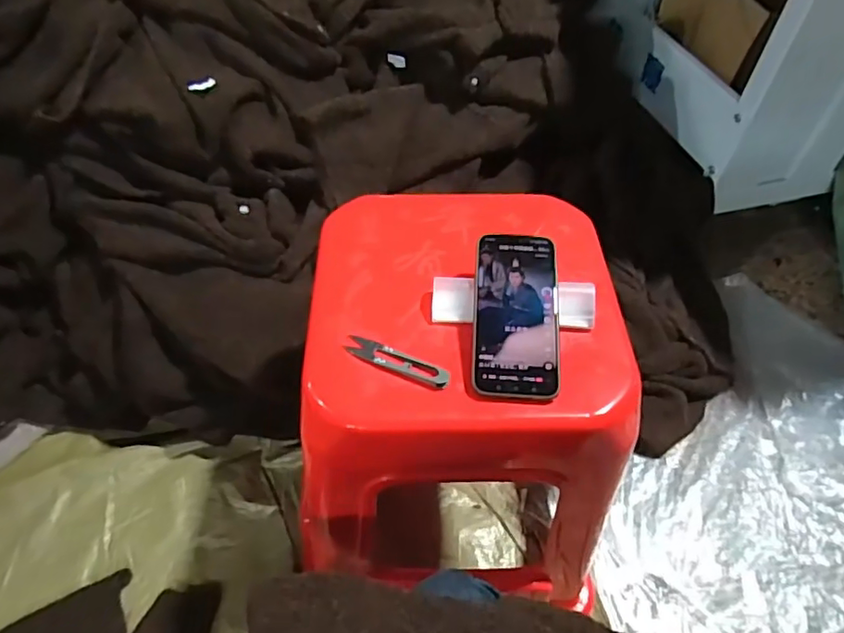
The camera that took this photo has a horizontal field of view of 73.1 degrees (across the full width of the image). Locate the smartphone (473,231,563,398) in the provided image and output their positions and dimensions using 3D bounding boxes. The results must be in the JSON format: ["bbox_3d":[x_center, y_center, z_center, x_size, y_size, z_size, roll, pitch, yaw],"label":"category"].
[{"bbox_3d":[0.086,-0.004,0.514,0.075,0.008,0.155,4,67,1],"label":"smartphone"}]

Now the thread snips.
[{"bbox_3d":[-0.022,0.039,0.512,0.101,0.010,0.026,21,53,14],"label":"thread snips"}]

